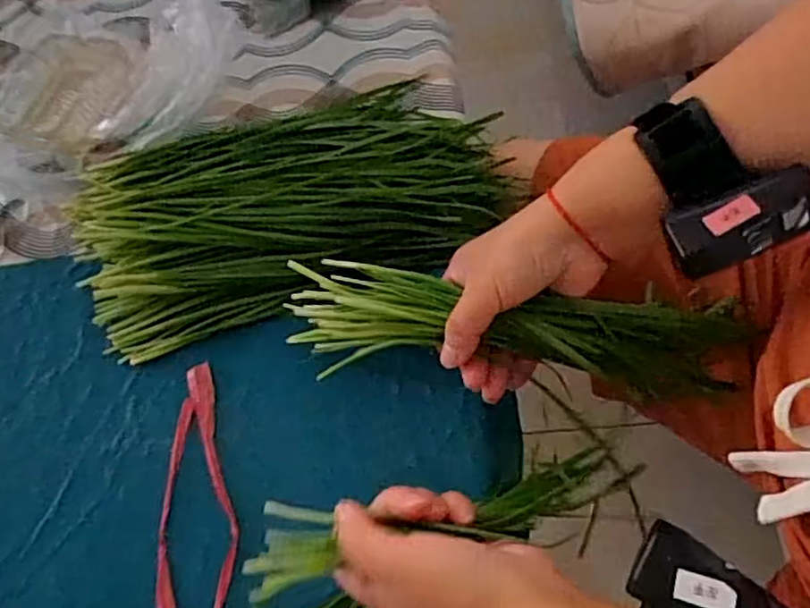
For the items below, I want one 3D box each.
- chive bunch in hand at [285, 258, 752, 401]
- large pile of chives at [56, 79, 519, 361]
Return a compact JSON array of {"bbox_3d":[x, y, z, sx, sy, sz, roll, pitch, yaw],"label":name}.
[{"bbox_3d":[0.060,0.016,0.427,0.290,0.045,0.063,6,71,13],"label":"chive bunch in hand"},{"bbox_3d":[-0.089,-0.080,0.523,0.330,0.049,0.164,-19,71,-4],"label":"large pile of chives"}]

